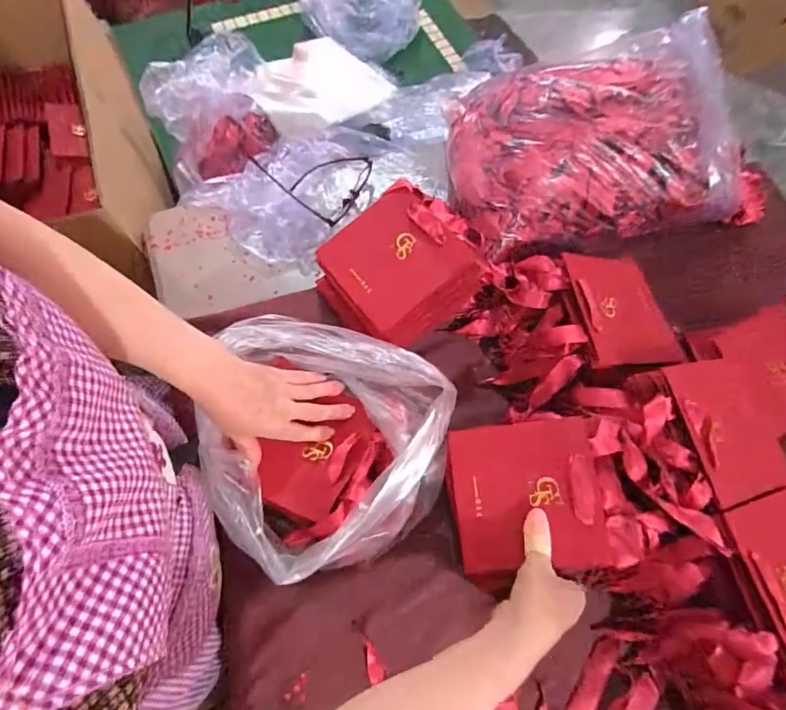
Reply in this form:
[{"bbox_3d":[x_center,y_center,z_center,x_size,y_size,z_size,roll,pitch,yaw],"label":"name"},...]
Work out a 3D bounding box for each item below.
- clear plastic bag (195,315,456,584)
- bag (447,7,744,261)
[{"bbox_3d":[-0.077,0.098,0.462,0.252,0.130,0.214,21,67,6],"label":"clear plastic bag"},{"bbox_3d":[0.258,-0.287,0.606,0.343,0.159,0.247,-6,67,-6],"label":"bag"}]

